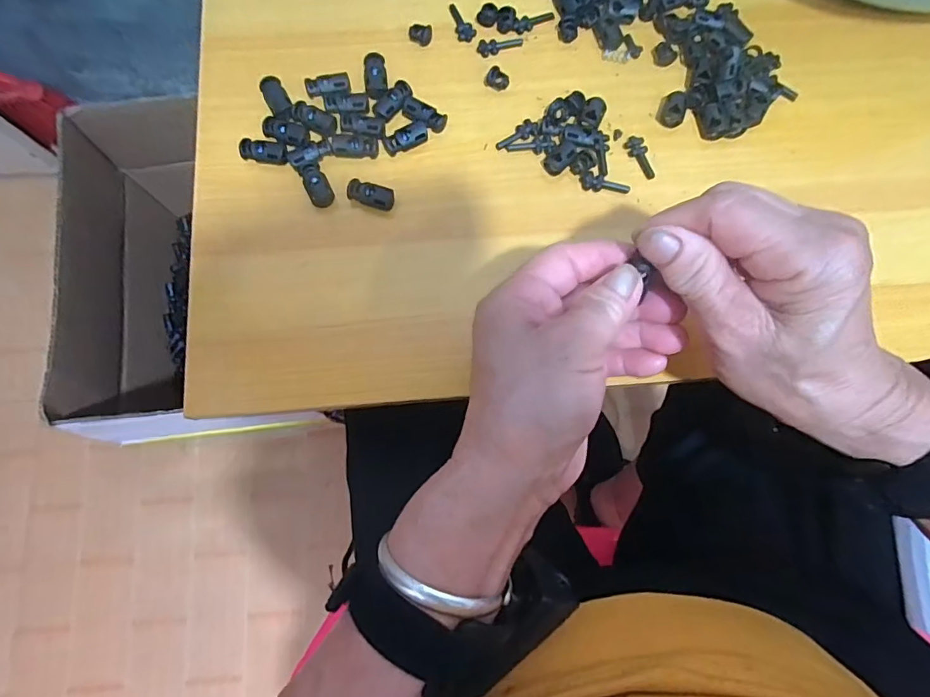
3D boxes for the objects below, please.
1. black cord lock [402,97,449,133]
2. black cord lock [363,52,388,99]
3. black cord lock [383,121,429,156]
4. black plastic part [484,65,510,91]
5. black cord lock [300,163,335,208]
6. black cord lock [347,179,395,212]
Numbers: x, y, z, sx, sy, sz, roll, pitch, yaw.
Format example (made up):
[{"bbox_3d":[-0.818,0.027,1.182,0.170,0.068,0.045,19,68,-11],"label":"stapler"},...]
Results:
[{"bbox_3d":[-0.026,-0.147,0.304,0.028,0.010,0.015,33,81,6],"label":"black cord lock"},{"bbox_3d":[-0.057,-0.173,0.309,0.014,0.007,0.031,-6,79,-1],"label":"black cord lock"},{"bbox_3d":[-0.036,-0.129,0.300,0.028,0.008,0.014,-16,79,-3],"label":"black cord lock"},{"bbox_3d":[0.021,-0.173,0.312,0.015,0.007,0.013,30,81,6],"label":"black plastic part"},{"bbox_3d":[-0.090,-0.099,0.295,0.014,0.010,0.025,-28,80,-5],"label":"black cord lock"},{"bbox_3d":[-0.057,-0.092,0.292,0.027,0.010,0.015,13,79,3],"label":"black cord lock"}]

